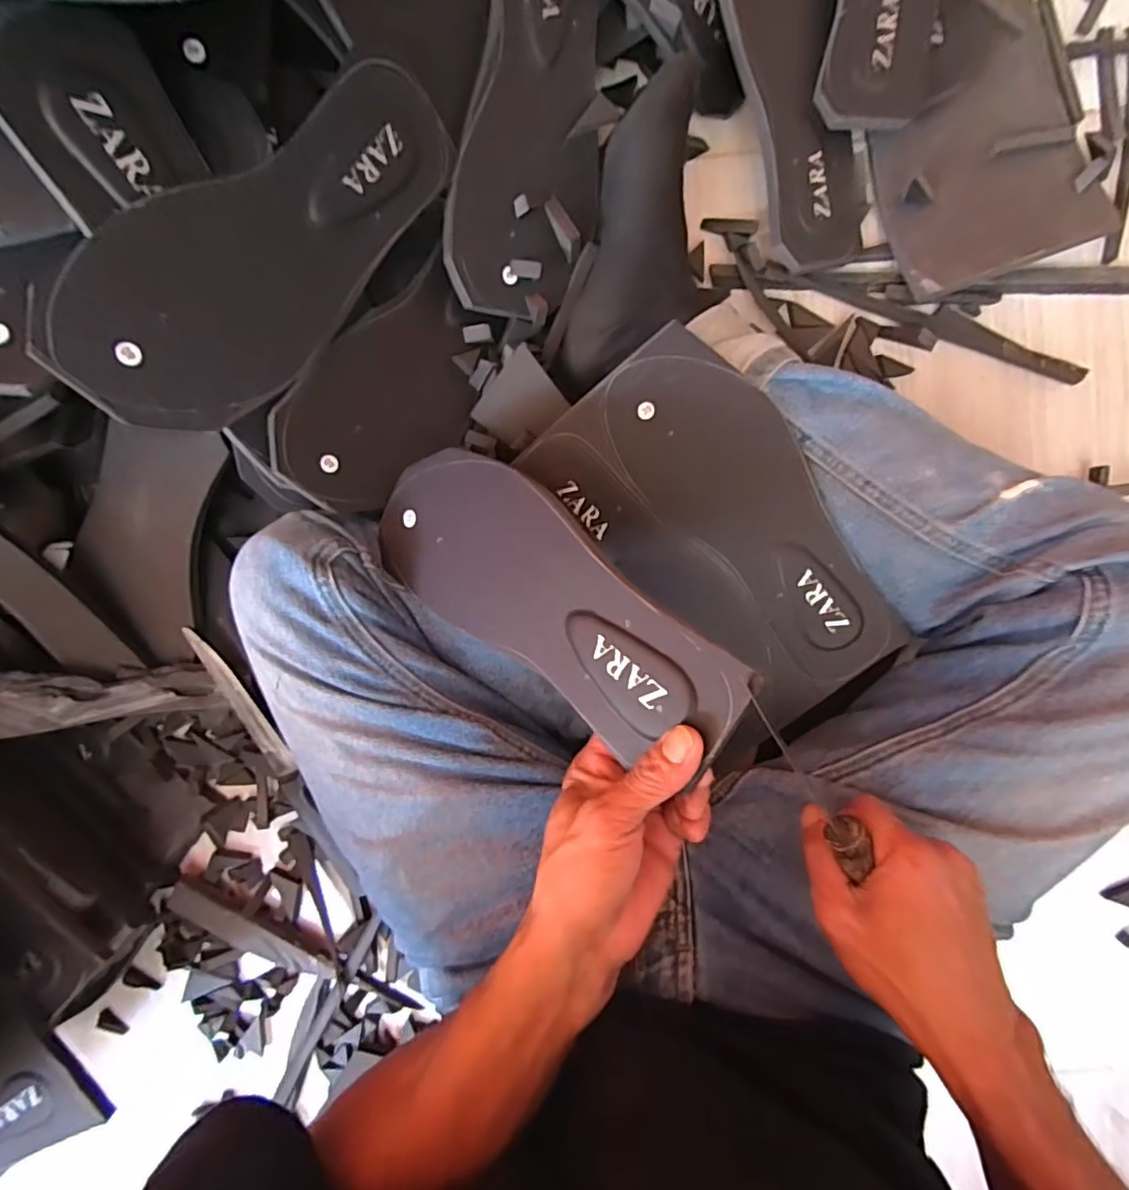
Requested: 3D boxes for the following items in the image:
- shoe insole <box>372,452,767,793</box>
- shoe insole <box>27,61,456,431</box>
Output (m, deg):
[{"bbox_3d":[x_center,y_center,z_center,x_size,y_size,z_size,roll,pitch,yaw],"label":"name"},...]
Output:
[{"bbox_3d":[-0.016,-0.004,0.319,0.249,0.006,0.096,33,105,28],"label":"shoe insole"},{"bbox_3d":[-0.160,-0.192,0.328,0.253,0.010,0.100,-48,133,-17],"label":"shoe insole"}]

